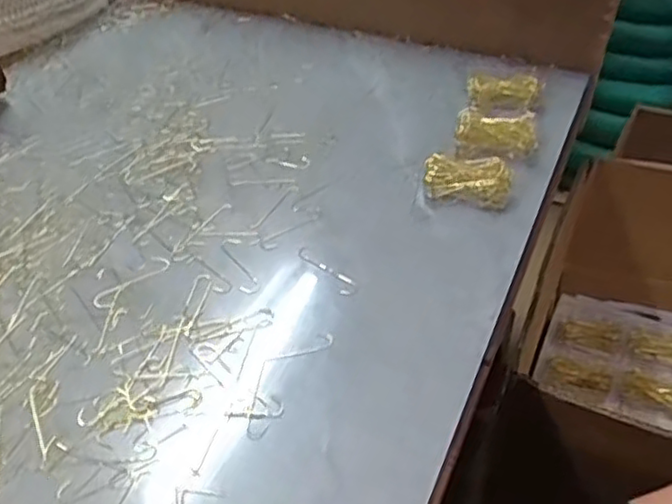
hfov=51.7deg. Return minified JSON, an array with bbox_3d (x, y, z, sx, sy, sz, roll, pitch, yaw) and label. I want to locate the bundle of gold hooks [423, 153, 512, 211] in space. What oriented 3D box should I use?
[{"bbox_3d":[0.109,-0.061,0.582,0.070,0.030,0.034,9,43,12],"label":"bundle of gold hooks"}]

